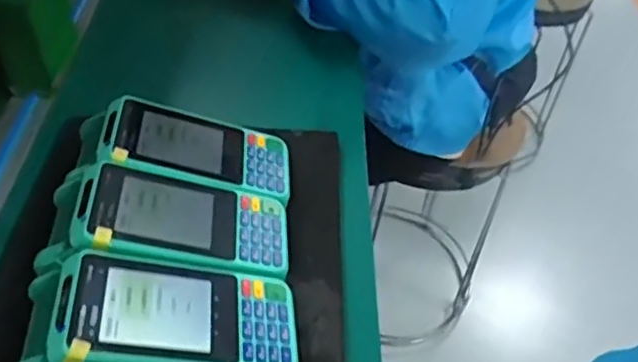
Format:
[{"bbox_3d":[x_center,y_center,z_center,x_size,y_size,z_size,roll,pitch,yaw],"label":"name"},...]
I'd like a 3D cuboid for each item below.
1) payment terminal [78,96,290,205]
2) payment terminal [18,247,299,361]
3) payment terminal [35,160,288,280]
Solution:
[{"bbox_3d":[-0.108,-0.022,0.514,0.167,0.058,0.078,-1,44,-6],"label":"payment terminal"},{"bbox_3d":[-0.096,0.091,0.407,0.160,0.065,0.076,-2,44,-7],"label":"payment terminal"},{"bbox_3d":[-0.106,0.033,0.461,0.163,0.062,0.080,0,44,-5],"label":"payment terminal"}]

